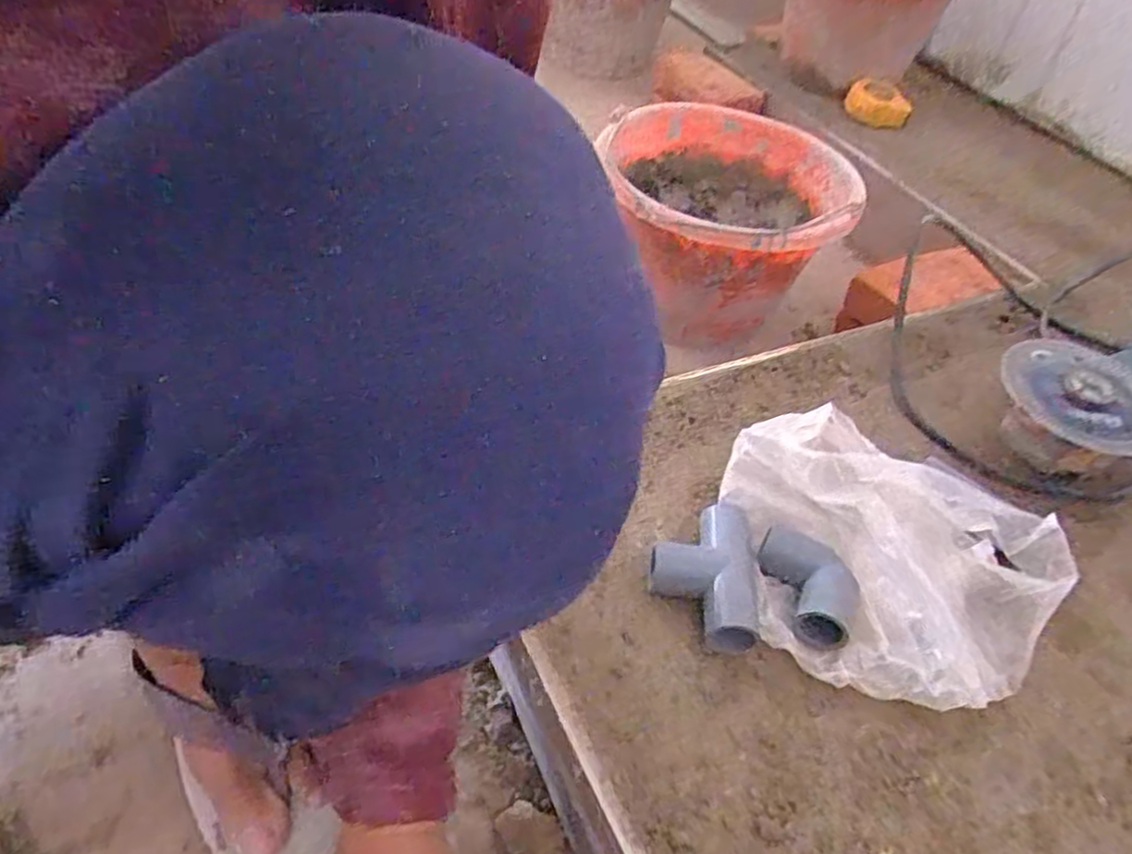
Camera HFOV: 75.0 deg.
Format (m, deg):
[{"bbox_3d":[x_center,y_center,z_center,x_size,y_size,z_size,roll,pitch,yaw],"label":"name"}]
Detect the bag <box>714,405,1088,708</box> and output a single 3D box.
[{"bbox_3d":[0.188,0.068,0.423,0.168,0.056,0.173,0,46,-9],"label":"bag"}]

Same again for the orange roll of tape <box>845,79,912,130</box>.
[{"bbox_3d":[0.375,-0.387,0.887,0.074,0.033,0.060,21,46,12],"label":"orange roll of tape"}]

